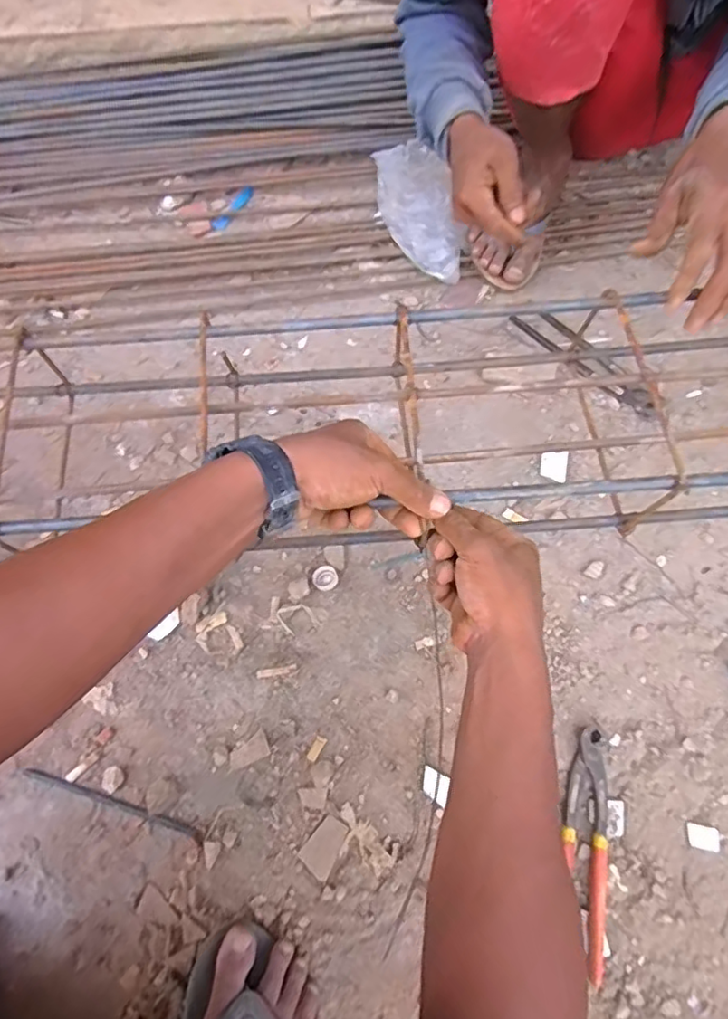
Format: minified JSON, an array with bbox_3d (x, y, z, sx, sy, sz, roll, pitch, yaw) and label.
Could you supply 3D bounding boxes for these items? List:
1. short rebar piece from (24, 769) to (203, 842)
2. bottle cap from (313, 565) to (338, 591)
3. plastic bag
[{"bbox_3d":[-0.263,0.307,0.605,0.199,0.010,0.011,16,68,7],"label":"short rebar piece"},{"bbox_3d":[-0.046,0.082,0.699,0.028,0.004,0.031,-3,67,-1],"label":"bottle cap"},{"bbox_3d":[0.077,-0.453,0.866,0.112,0.081,0.252,-14,68,-5],"label":"plastic bag"}]

